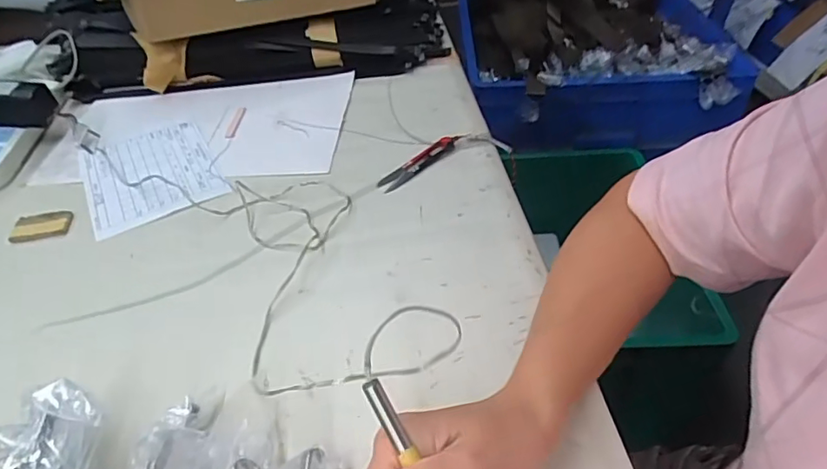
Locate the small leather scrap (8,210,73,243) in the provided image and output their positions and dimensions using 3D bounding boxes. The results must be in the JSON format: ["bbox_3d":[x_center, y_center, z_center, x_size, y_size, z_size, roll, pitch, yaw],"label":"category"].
[{"bbox_3d":[-0.380,-0.008,0.565,0.055,0.008,0.039,-8,40,-6],"label":"small leather scrap"}]

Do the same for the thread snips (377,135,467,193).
[{"bbox_3d":[0.010,-0.080,0.597,0.122,0.014,0.022,-33,48,-31],"label":"thread snips"}]

